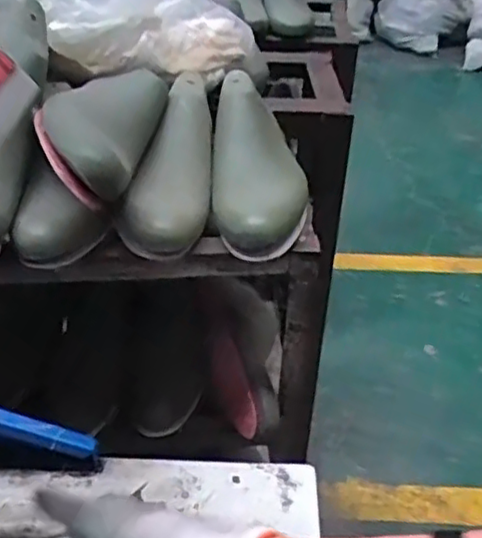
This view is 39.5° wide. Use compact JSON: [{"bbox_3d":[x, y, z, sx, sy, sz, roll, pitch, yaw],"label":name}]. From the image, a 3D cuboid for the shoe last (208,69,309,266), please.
[{"bbox_3d":[0.018,-0.112,0.668,0.092,0.076,0.250,4,36,-2],"label":"shoe last"}]

